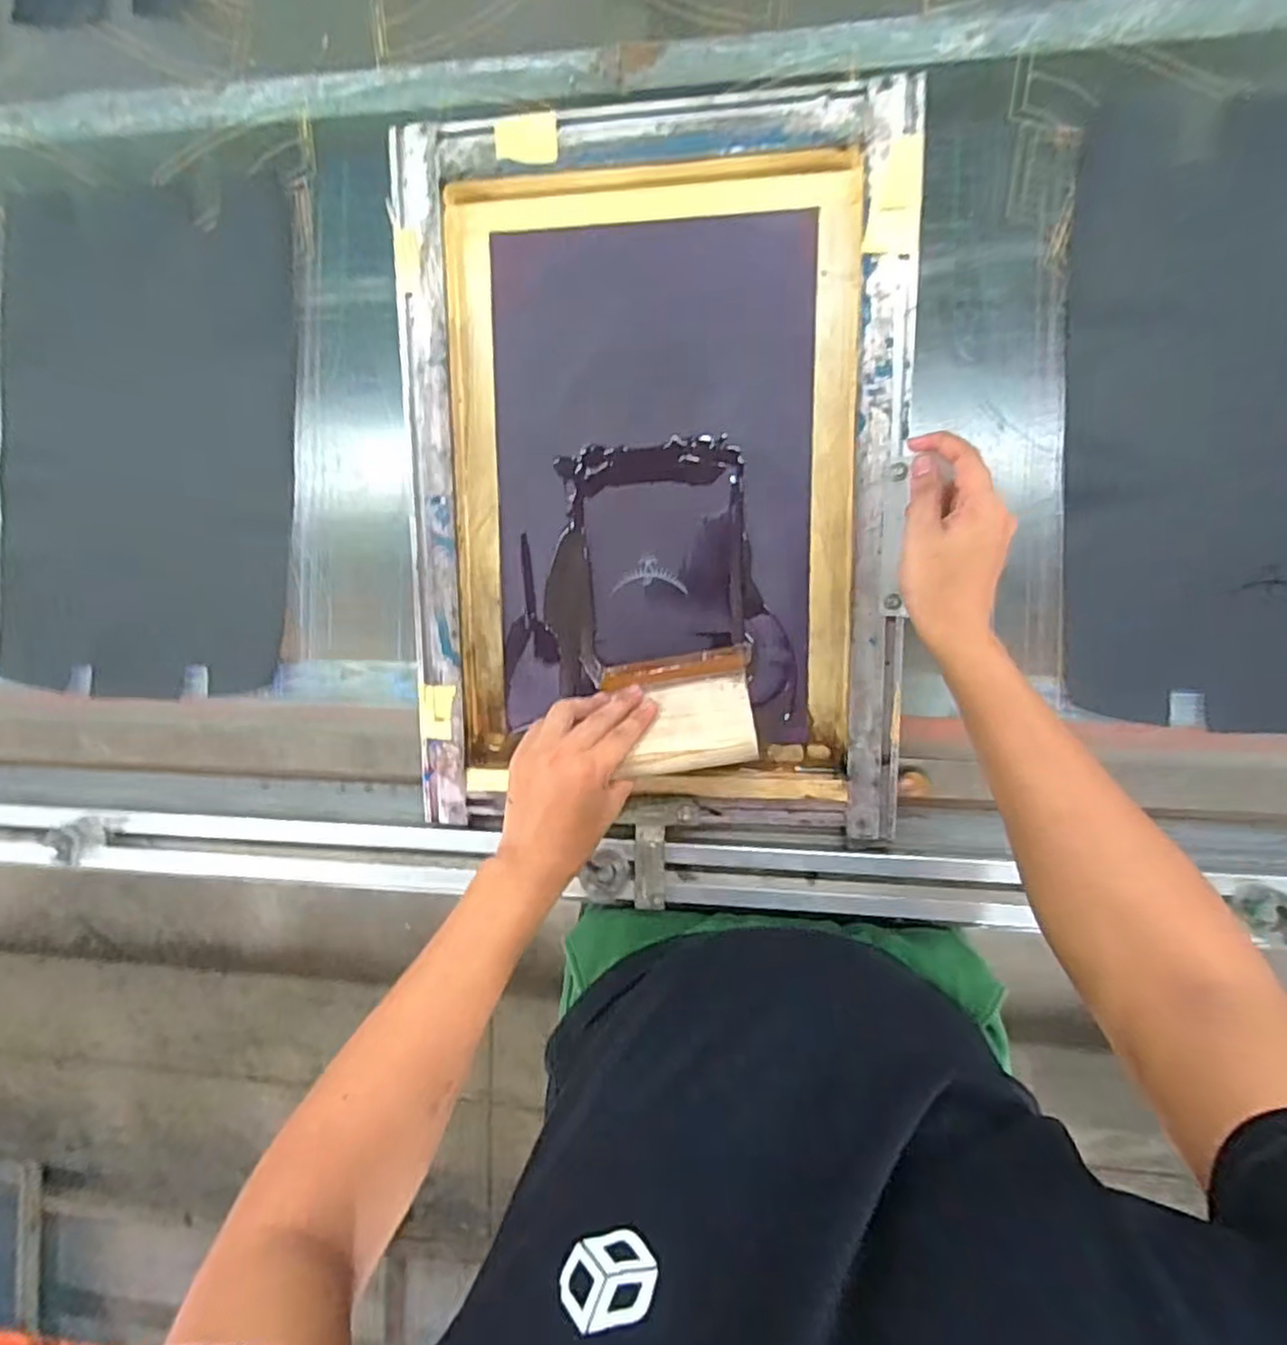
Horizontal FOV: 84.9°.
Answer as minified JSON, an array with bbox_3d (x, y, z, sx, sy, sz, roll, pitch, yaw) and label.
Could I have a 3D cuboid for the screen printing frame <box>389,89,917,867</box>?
[{"bbox_3d":[0.003,-0.145,0.557,0.392,0.049,0.537,1,100,8],"label":"screen printing frame"}]

